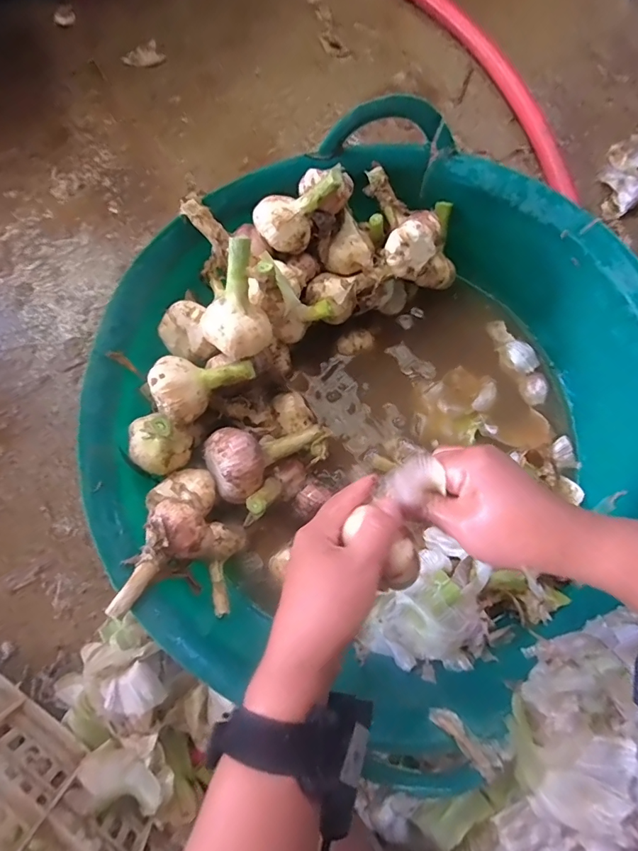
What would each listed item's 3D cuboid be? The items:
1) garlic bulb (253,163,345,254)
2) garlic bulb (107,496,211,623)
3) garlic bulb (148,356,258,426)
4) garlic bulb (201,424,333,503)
[{"bbox_3d":[-0.016,-0.203,0.442,0.089,0.054,0.052,-30,39,6],"label":"garlic bulb"},{"bbox_3d":[-0.121,0.108,0.372,0.054,0.055,0.095,16,73,3],"label":"garlic bulb"},{"bbox_3d":[-0.109,-0.044,0.417,0.087,0.041,0.051,-37,78,-12],"label":"garlic bulb"},{"bbox_3d":[-0.050,0.021,0.447,0.124,0.049,0.066,-21,72,-42],"label":"garlic bulb"}]

